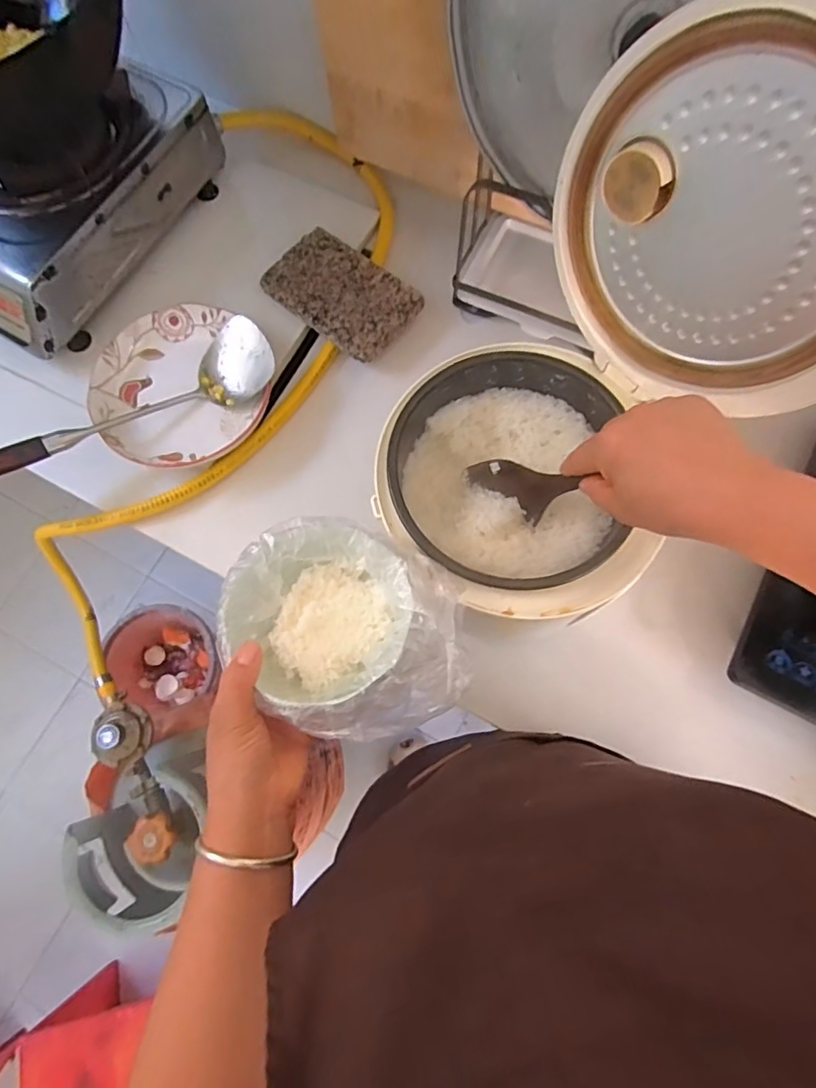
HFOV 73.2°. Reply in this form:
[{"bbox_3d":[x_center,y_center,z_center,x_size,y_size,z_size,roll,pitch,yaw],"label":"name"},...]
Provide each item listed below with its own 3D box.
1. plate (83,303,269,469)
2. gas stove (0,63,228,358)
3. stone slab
[{"bbox_3d":[-0.271,-0.182,0.649,0.185,0.037,0.195,-1,74,2],"label":"plate"},{"bbox_3d":[-0.457,-0.446,0.689,0.277,0.112,0.370,31,77,10],"label":"gas stove"},{"bbox_3d":[-0.082,-0.309,0.682,0.181,0.024,0.112,39,79,12],"label":"stone slab"}]

